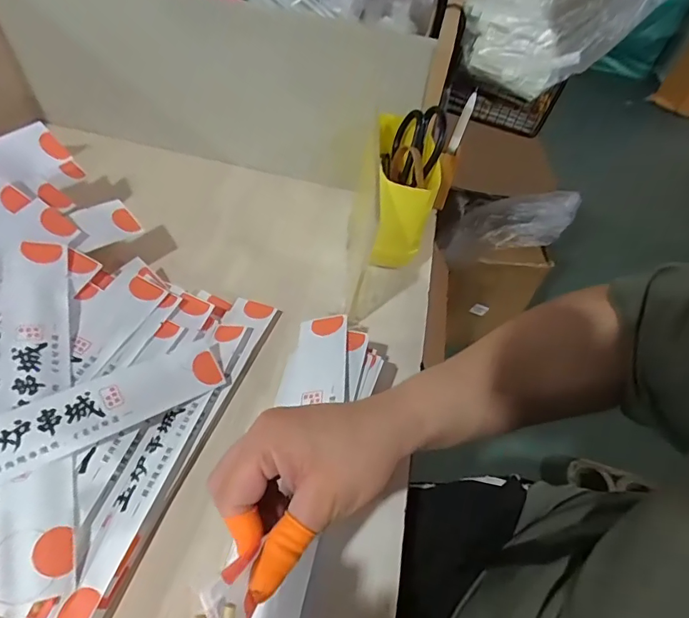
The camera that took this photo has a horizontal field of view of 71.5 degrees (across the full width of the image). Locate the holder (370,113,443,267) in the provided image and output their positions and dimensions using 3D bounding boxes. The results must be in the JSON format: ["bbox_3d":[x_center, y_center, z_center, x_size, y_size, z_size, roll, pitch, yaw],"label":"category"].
[{"bbox_3d":[0.066,-0.140,0.564,0.066,0.109,0.153,5,48,-1],"label":"holder"}]

